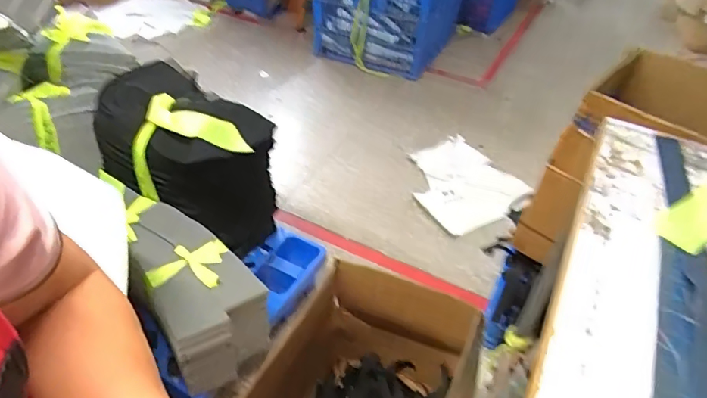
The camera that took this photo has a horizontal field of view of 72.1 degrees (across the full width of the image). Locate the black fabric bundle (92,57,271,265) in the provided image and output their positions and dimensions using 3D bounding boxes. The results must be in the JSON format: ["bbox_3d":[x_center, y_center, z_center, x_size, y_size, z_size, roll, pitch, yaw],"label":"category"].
[{"bbox_3d":[-0.404,-0.138,1.168,0.450,0.230,0.260,25,45,21],"label":"black fabric bundle"}]

